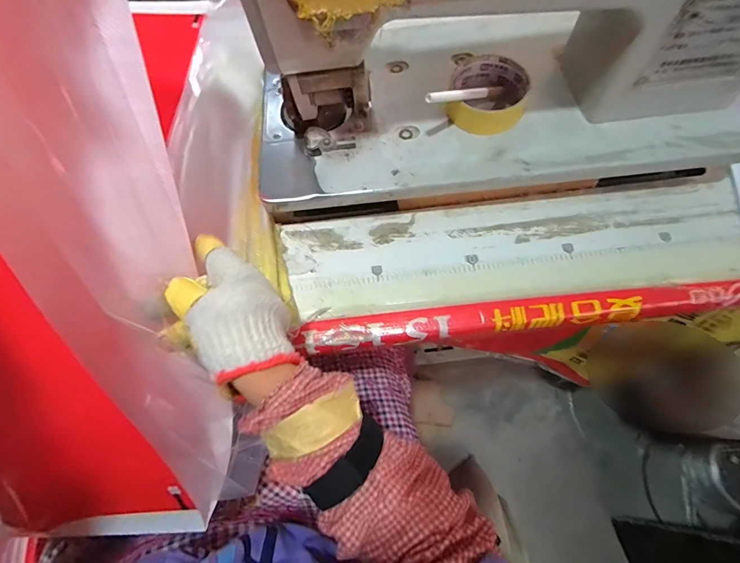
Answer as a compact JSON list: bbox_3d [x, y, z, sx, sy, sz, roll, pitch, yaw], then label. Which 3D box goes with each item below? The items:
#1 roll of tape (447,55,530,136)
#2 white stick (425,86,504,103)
[{"bbox_3d":[0.124,-0.194,0.387,0.078,0.026,0.084,-1,69,3],"label":"roll of tape"},{"bbox_3d":[0.096,-0.184,0.368,0.111,0.010,0.009,-23,68,-33],"label":"white stick"}]

